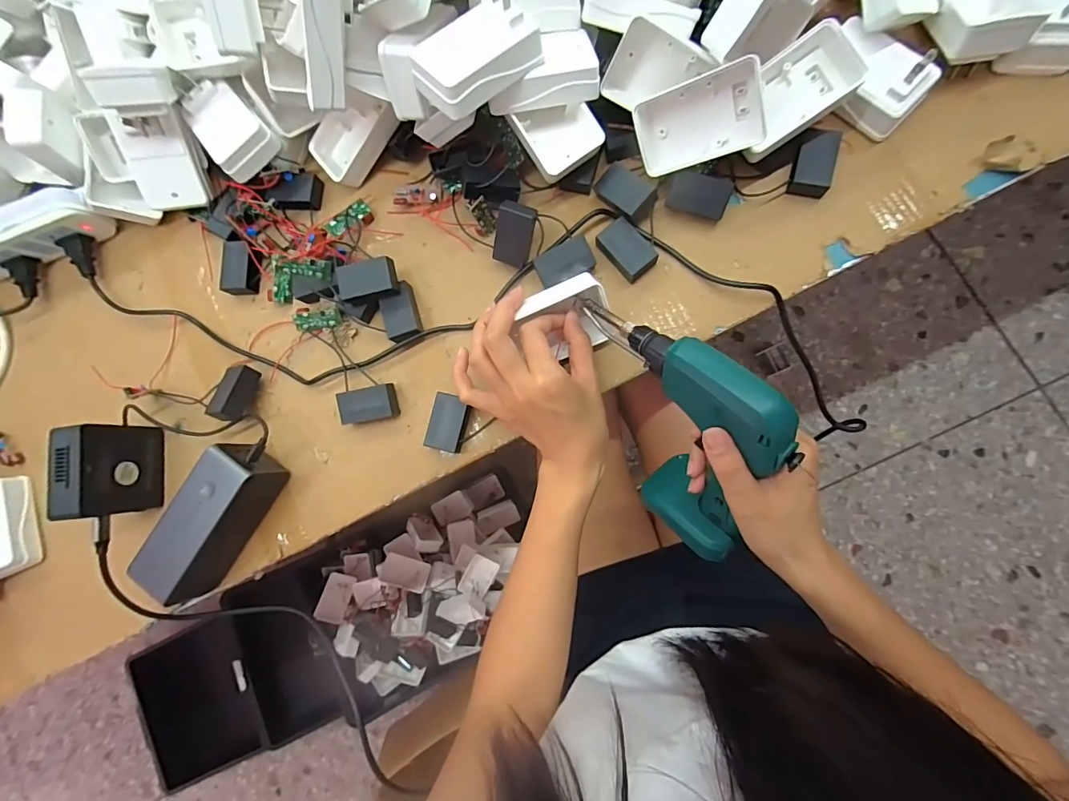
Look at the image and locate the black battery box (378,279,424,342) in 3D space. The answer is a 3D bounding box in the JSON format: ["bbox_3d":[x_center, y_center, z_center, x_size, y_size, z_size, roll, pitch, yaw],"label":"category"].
[{"bbox_3d":[-0.121,-0.079,0.410,0.029,0.018,0.050,-16,86,5],"label":"black battery box"}]

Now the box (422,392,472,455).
[{"bbox_3d":[-0.073,0.020,0.390,0.032,0.018,0.047,13,89,7],"label":"box"}]

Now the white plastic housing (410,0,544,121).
[{"bbox_3d":[-0.043,-0.249,0.326,0.088,0.037,0.056,-41,84,3],"label":"white plastic housing"}]

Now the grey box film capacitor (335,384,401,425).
[{"bbox_3d":[-0.148,0.004,0.404,0.048,0.021,0.030,-10,87,6],"label":"grey box film capacitor"}]

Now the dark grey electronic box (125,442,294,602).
[{"bbox_3d":[-0.276,0.100,0.391,0.047,0.058,0.131,32,91,6],"label":"dark grey electronic box"}]

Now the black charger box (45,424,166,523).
[{"bbox_3d":[-0.371,0.061,0.398,0.029,0.077,0.075,-6,87,6],"label":"black charger box"}]

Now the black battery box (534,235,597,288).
[{"bbox_3d":[0.026,-0.118,0.393,0.049,0.021,0.029,-27,85,4],"label":"black battery box"}]

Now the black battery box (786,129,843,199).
[{"bbox_3d":[0.231,-0.196,0.375,0.029,0.019,0.047,11,89,6],"label":"black battery box"}]

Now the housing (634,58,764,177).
[{"bbox_3d":[0.126,-0.216,0.349,0.091,0.028,0.058,-3,110,31],"label":"housing"}]

